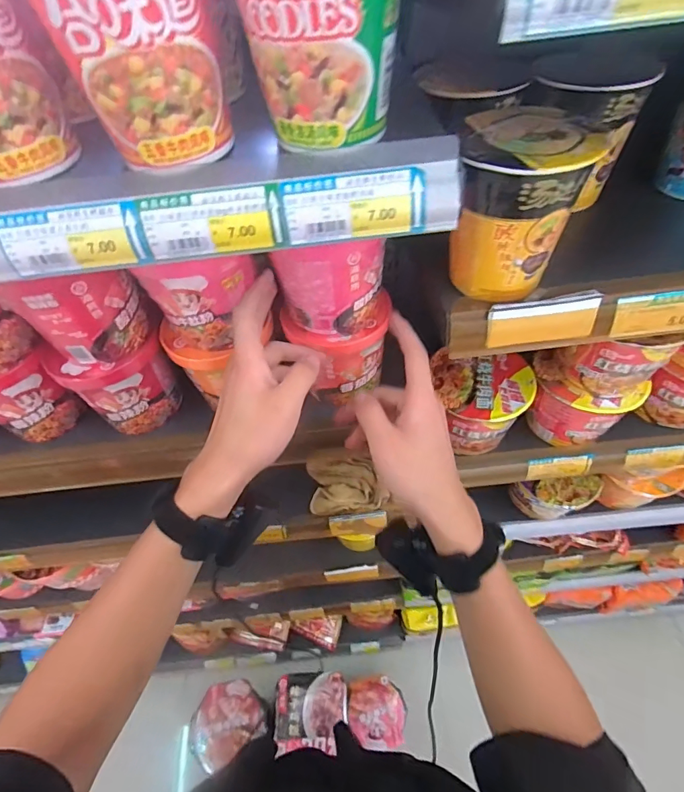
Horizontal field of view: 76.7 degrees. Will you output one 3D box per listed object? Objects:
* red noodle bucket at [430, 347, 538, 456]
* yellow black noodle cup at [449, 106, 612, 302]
[{"bbox_3d":[0.179,0.009,0.566,0.119,0.085,0.104,3,53,8],"label":"red noodle bucket"},{"bbox_3d":[0.135,-0.147,0.341,0.086,0.108,0.094,-3,53,4],"label":"yellow black noodle cup"}]

